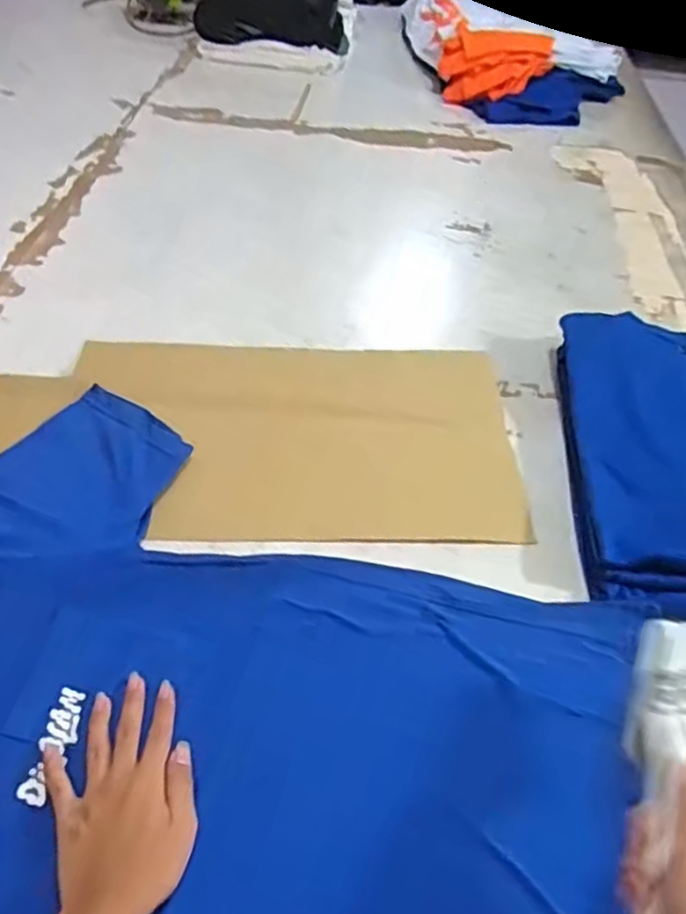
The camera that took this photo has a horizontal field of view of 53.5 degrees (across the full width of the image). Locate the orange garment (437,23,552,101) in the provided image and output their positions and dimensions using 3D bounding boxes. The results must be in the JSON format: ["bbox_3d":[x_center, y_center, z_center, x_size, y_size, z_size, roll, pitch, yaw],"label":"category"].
[{"bbox_3d":[0.294,-0.764,1.336,0.213,0.104,0.134,14,47,7],"label":"orange garment"}]

